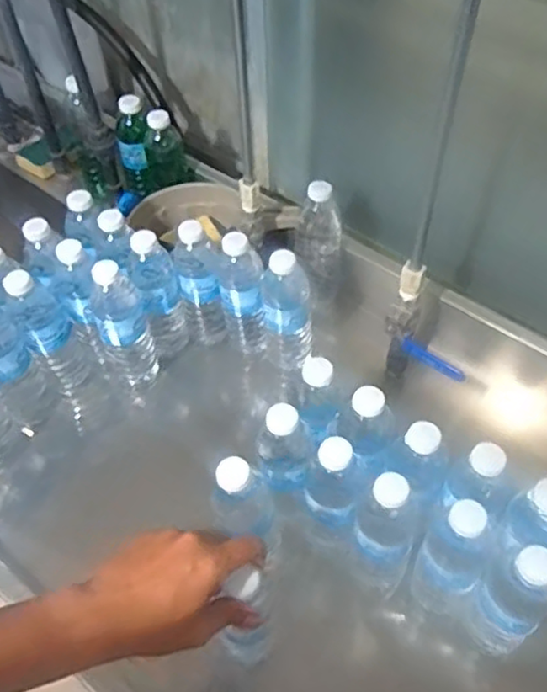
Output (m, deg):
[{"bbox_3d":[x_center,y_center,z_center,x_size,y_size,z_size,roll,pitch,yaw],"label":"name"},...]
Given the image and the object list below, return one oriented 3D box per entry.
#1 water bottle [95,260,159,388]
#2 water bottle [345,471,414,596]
[{"bbox_3d":[-0.193,-0.023,0.850,0.064,0.201,0.062,-16,53,-12],"label":"water bottle"},{"bbox_3d":[0.108,0.193,0.672,0.068,0.192,0.056,7,52,6],"label":"water bottle"}]

